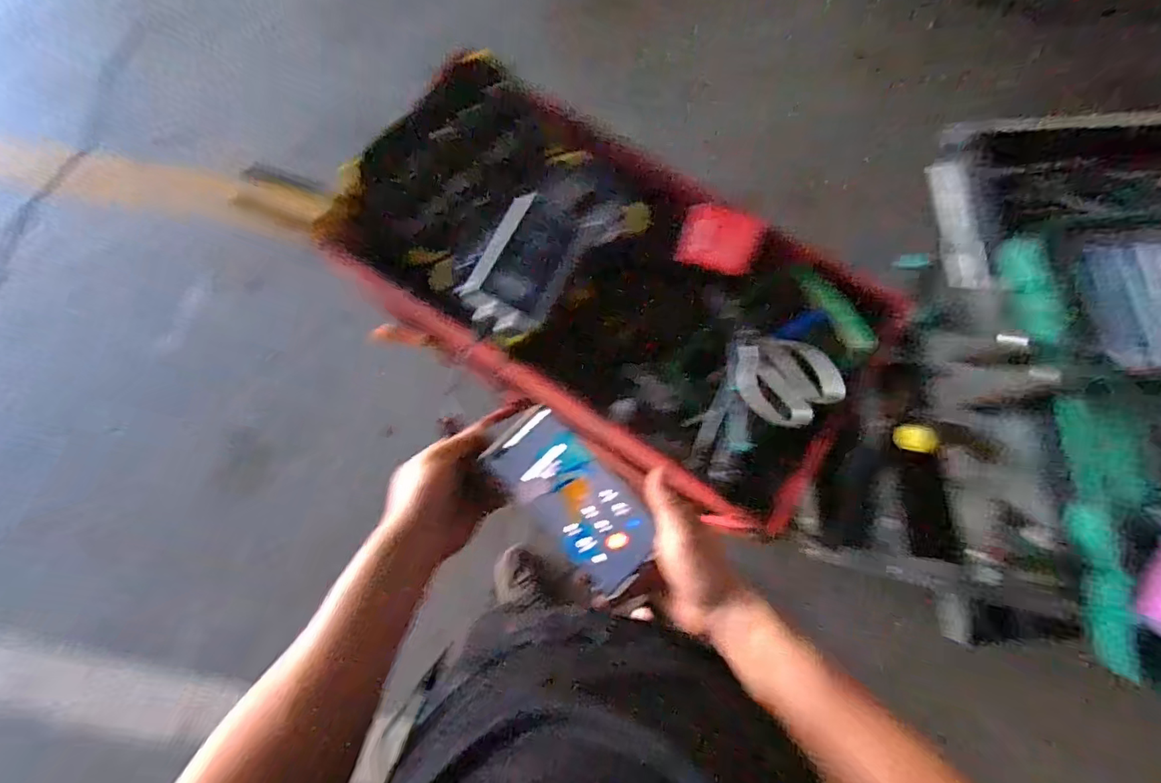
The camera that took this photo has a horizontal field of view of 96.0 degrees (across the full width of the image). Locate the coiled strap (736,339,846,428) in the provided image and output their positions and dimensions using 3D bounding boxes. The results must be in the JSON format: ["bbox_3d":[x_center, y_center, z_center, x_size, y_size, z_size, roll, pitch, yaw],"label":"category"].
[{"bbox_3d":[0.248,-0.015,0.625,0.111,0.027,0.108,0,77,1],"label":"coiled strap"}]

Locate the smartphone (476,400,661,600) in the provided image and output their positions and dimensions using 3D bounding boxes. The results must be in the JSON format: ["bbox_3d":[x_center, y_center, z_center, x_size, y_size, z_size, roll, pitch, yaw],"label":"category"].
[{"bbox_3d":[-0.005,0.091,0.455,0.077,0.012,0.161,-42,78,-8],"label":"smartphone"}]

